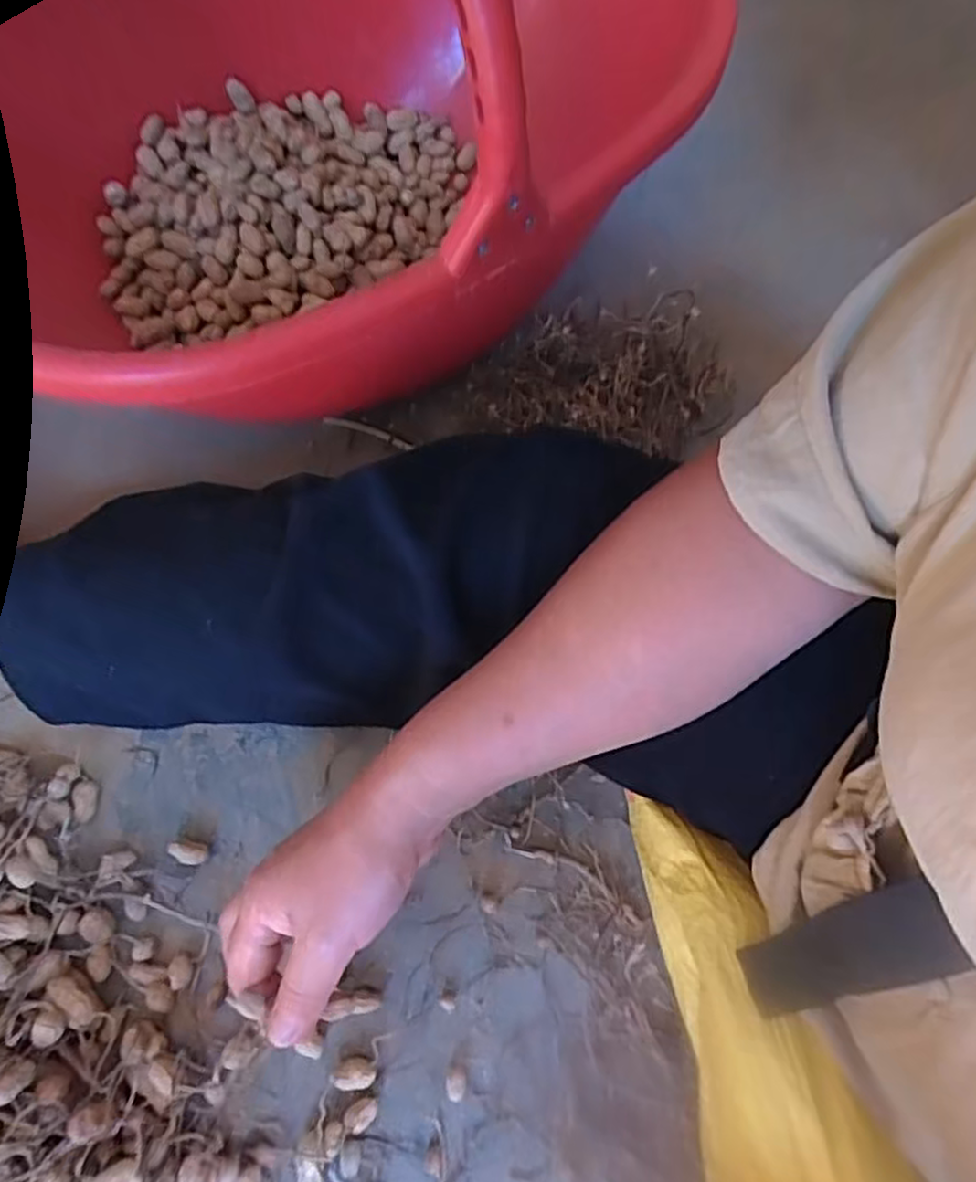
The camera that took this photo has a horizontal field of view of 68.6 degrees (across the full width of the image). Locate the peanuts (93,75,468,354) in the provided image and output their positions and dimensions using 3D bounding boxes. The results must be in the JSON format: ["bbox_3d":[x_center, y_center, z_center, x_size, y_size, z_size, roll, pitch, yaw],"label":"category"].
[{"bbox_3d":[-0.150,-0.289,0.524,0.193,0.065,0.296,25,71,8],"label":"peanuts"}]

